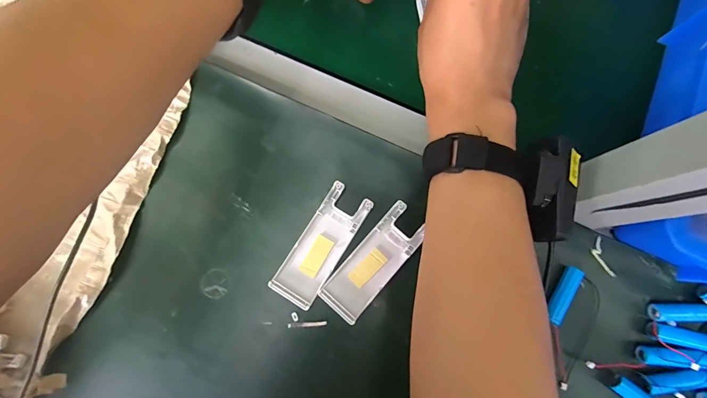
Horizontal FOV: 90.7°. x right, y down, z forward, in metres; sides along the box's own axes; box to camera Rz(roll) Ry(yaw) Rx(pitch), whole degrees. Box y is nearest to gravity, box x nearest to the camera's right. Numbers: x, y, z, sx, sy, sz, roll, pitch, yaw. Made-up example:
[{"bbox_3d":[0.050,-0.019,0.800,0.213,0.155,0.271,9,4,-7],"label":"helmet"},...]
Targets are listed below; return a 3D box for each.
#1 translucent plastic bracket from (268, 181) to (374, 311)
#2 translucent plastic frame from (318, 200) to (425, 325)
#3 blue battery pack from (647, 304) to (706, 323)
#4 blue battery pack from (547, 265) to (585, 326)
[{"bbox_3d":[-0.027,0.039,0.294,0.038,0.010,0.102,32,81,6],"label":"translucent plastic bracket"},{"bbox_3d":[0.018,0.053,0.294,0.038,0.010,0.100,41,82,7],"label":"translucent plastic frame"},{"bbox_3d":[0.267,0.093,0.283,0.046,0.010,0.014,0,79,0],"label":"blue battery pack"},{"bbox_3d":[0.175,0.080,0.292,0.013,0.011,0.049,29,80,5],"label":"blue battery pack"}]

